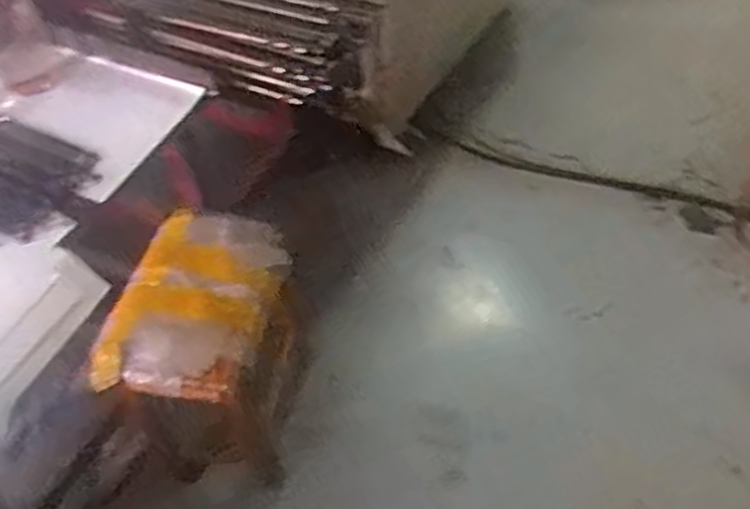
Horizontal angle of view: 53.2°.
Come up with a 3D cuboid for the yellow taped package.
[{"bbox_3d":[-0.307,0.067,1.329,0.266,0.077,0.387,7,51,10],"label":"yellow taped package"}]

